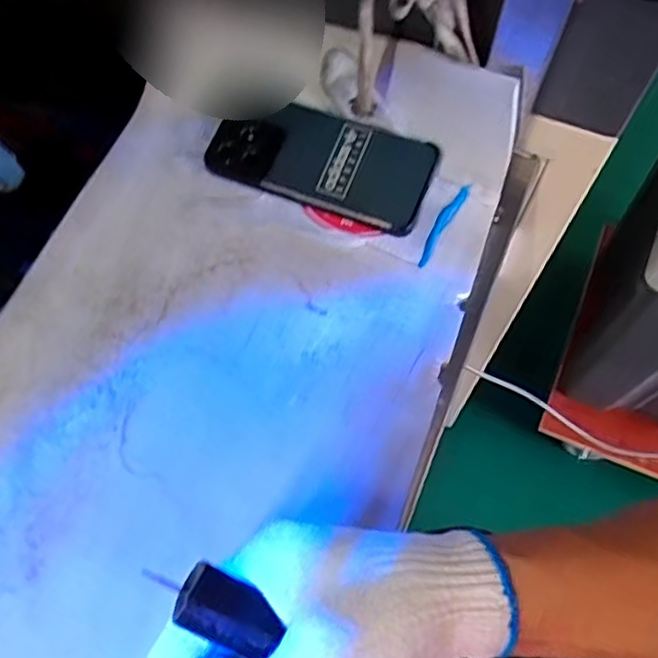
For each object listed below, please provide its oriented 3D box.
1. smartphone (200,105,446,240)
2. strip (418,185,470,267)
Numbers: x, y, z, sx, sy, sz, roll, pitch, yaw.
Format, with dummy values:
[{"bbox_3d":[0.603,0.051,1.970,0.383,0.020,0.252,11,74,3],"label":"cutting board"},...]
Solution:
[{"bbox_3d":[-0.005,-0.129,0.500,0.160,0.010,0.080,21,73,9],"label":"smartphone"},{"bbox_3d":[0.083,-0.077,0.492,0.009,0.015,0.074,29,65,12],"label":"strip"}]

